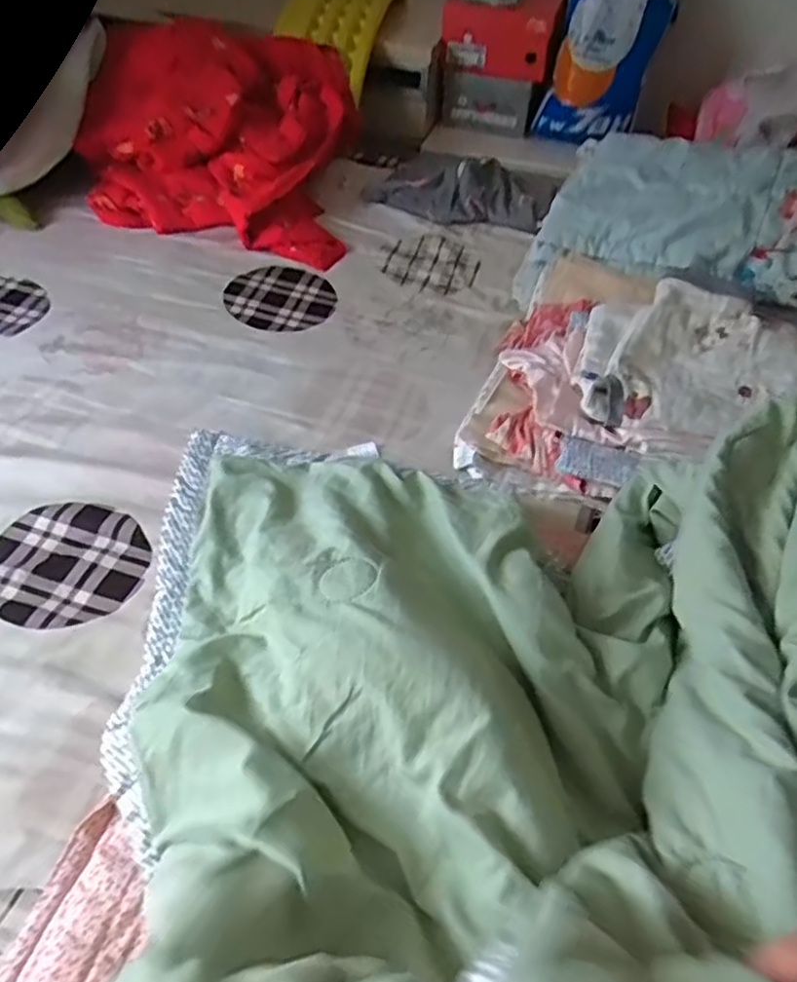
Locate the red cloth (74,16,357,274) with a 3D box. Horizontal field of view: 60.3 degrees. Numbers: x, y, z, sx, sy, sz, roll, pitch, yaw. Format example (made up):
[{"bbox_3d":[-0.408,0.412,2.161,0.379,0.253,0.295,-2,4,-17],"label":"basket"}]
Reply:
[{"bbox_3d":[-0.348,-0.708,1.347,0.484,0.222,0.573,3,49,-1],"label":"red cloth"}]

